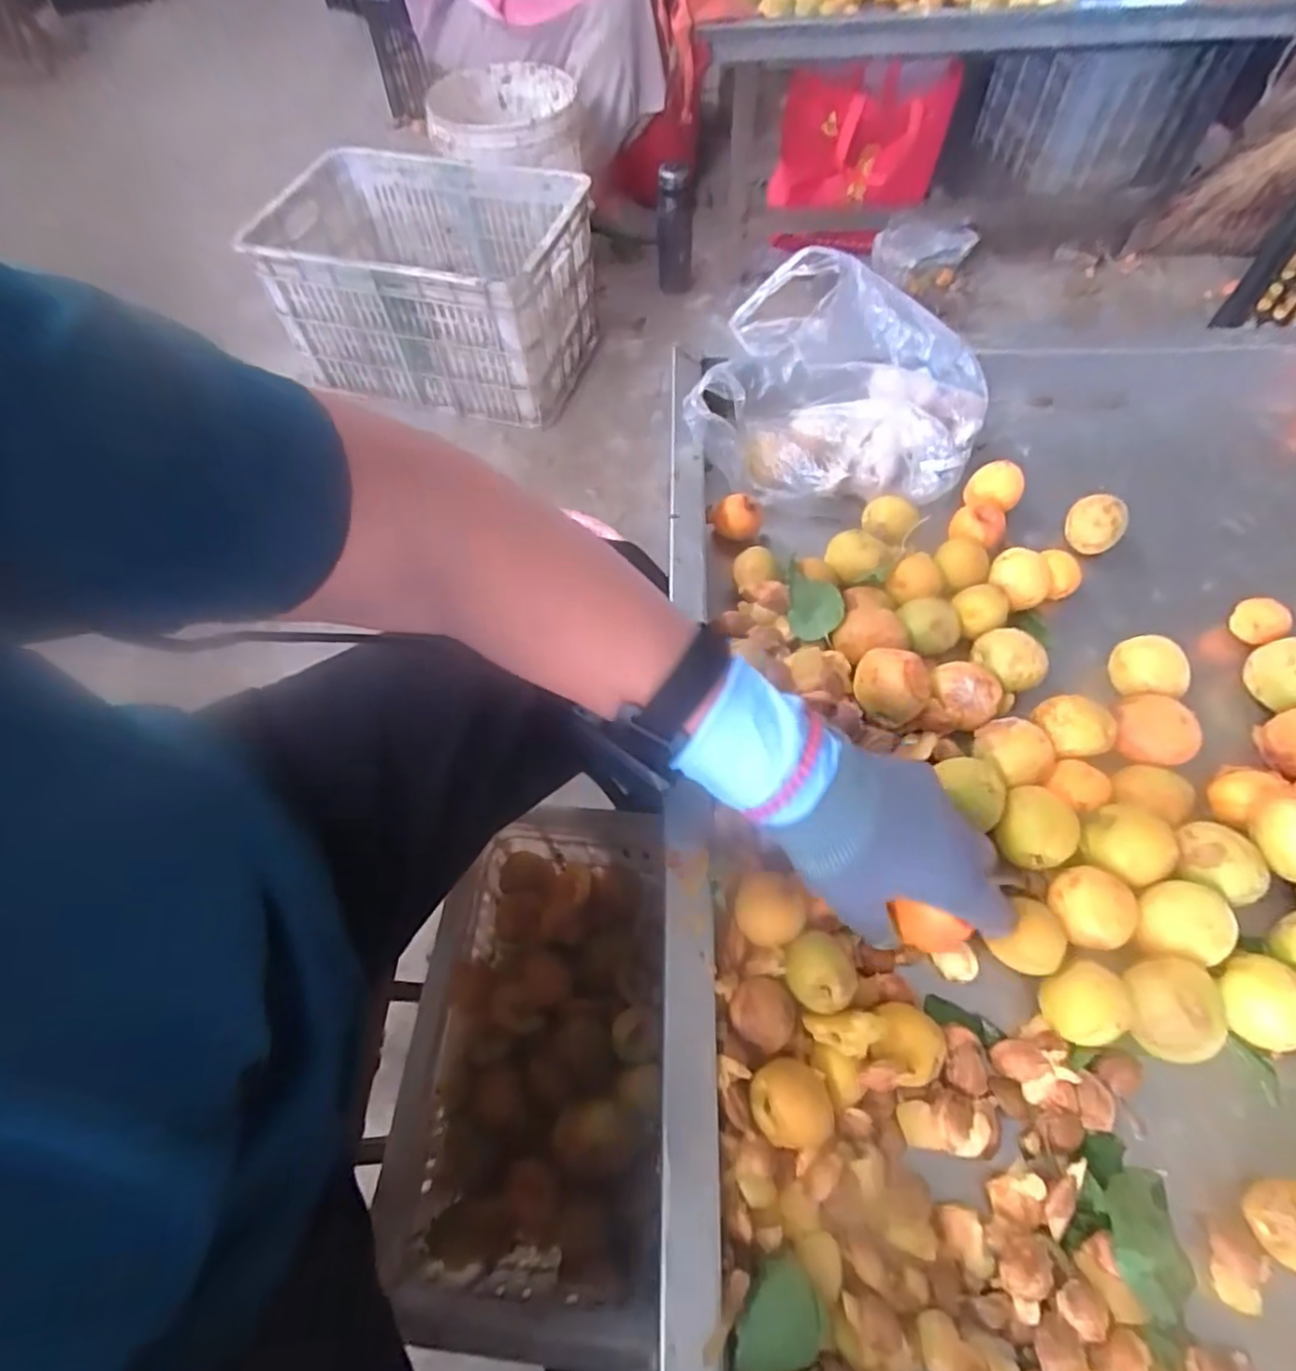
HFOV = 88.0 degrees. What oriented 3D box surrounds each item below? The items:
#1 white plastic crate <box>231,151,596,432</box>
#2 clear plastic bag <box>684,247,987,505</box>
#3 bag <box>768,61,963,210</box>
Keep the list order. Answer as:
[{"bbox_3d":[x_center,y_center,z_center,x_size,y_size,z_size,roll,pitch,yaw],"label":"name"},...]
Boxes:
[{"bbox_3d":[-0.398,-0.749,1.257,0.552,0.258,0.404,10,61,8],"label":"white plastic crate"},{"bbox_3d":[0.167,-0.253,0.569,0.237,0.095,0.190,14,61,10],"label":"clear plastic bag"},{"bbox_3d":[0.430,-1.117,1.382,0.347,0.257,0.073,9,81,11],"label":"bag"}]

